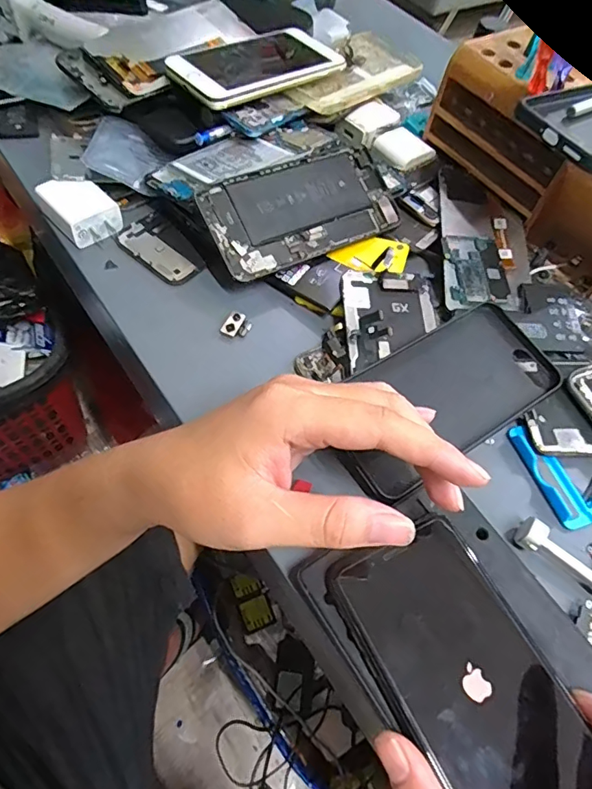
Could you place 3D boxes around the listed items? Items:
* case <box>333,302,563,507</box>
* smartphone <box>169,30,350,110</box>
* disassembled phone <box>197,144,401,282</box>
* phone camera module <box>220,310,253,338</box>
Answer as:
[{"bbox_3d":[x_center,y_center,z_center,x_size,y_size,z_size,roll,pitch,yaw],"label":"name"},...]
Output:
[{"bbox_3d":[0.097,-0.002,0.314,0.164,0.013,0.078,-29,67,-21],"label":"case"},{"bbox_3d":[-0.034,-0.293,0.432,0.157,0.012,0.081,-29,67,-24],"label":"smartphone"},{"bbox_3d":[0.006,-0.141,0.368,0.150,0.004,0.075,-25,90,-21],"label":"disassembled phone"},{"bbox_3d":[-0.041,-0.049,0.343,0.017,0.006,0.020,25,60,8],"label":"phone camera module"}]

